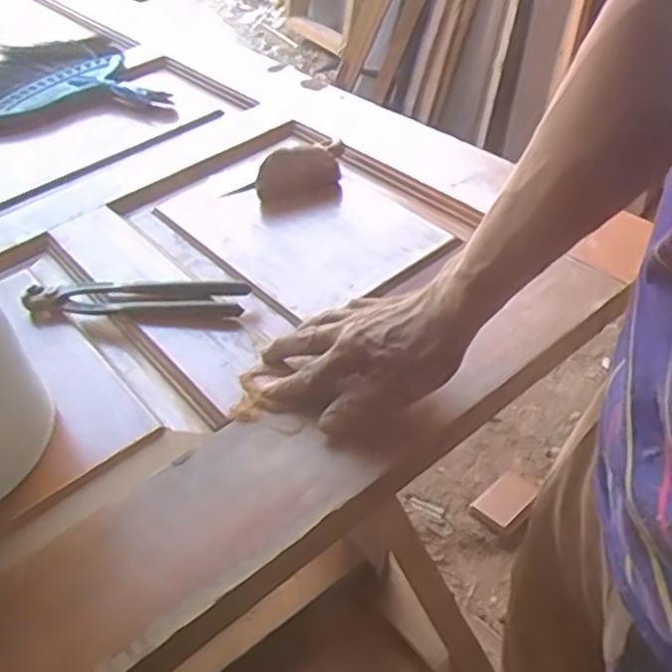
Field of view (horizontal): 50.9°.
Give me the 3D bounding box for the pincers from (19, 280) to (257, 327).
[{"bbox_3d":[-0.192,-0.034,0.671,0.213,0.017,0.039,2,42,8],"label":"pincers"}]

